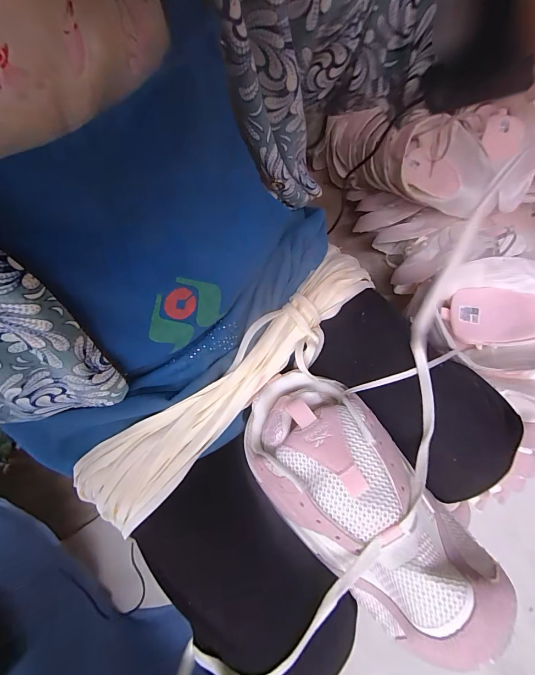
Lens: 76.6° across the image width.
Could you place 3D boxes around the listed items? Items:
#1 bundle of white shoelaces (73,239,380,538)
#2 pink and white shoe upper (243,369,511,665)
[{"bbox_3d":[-0.030,0.039,0.323,0.353,0.041,0.080,-40,74,-14],"label":"bundle of white shoelaces"},{"bbox_3d":[0.069,0.123,0.264,0.105,0.061,0.223,-38,74,-13],"label":"pink and white shoe upper"}]

